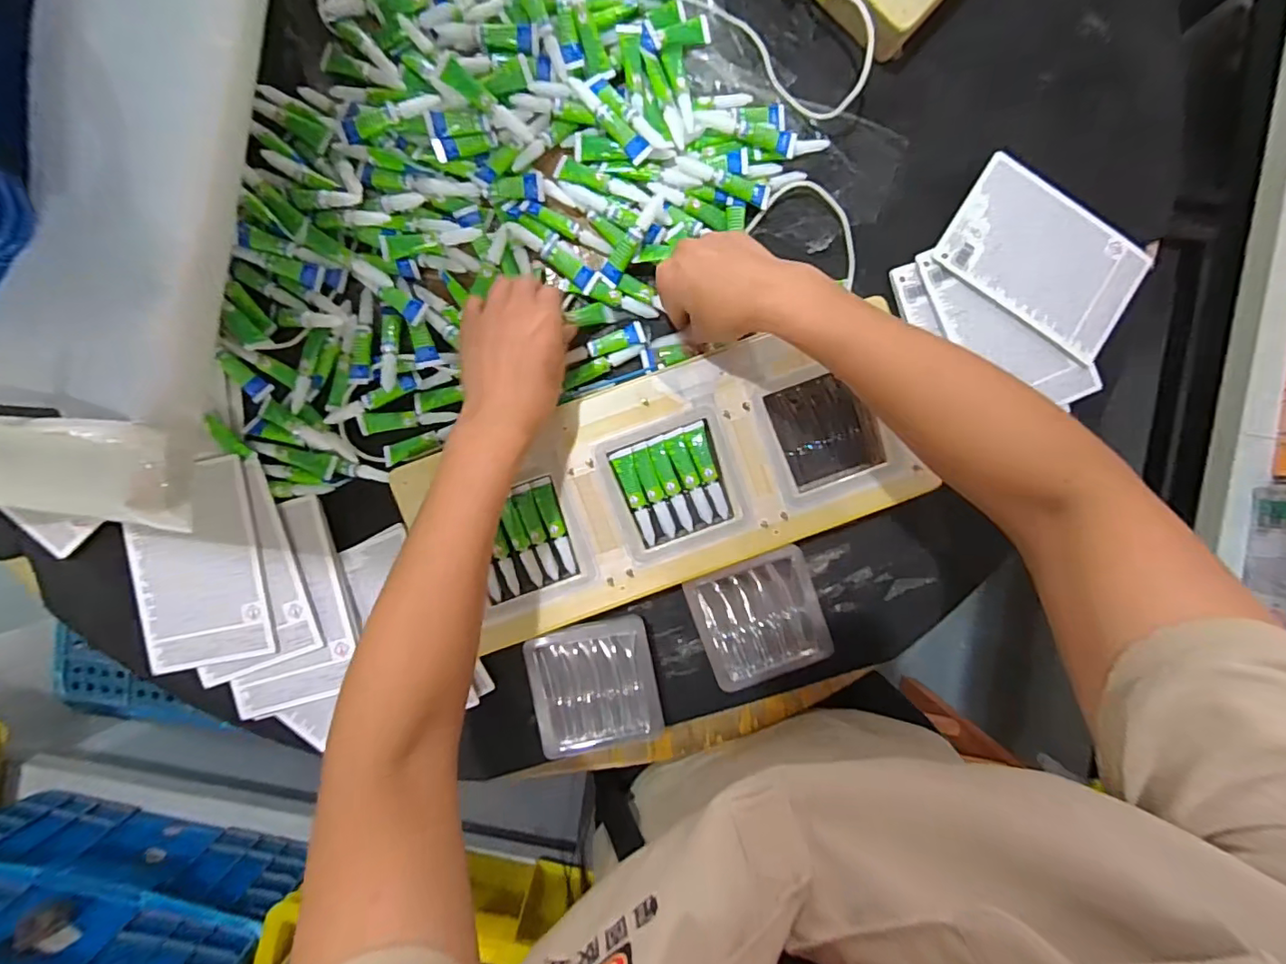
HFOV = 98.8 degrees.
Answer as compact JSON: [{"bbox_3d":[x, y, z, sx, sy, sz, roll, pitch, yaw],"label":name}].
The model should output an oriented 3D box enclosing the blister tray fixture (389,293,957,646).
[{"bbox_3d":[0.021,0.000,0.460,0.411,0.039,0.174,-19,93,-1],"label":"blister tray fixture"}]

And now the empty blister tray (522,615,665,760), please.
[{"bbox_3d":[-0.042,0.176,0.478,0.102,0.030,0.108,-11,93,-1],"label":"empty blister tray"}]

